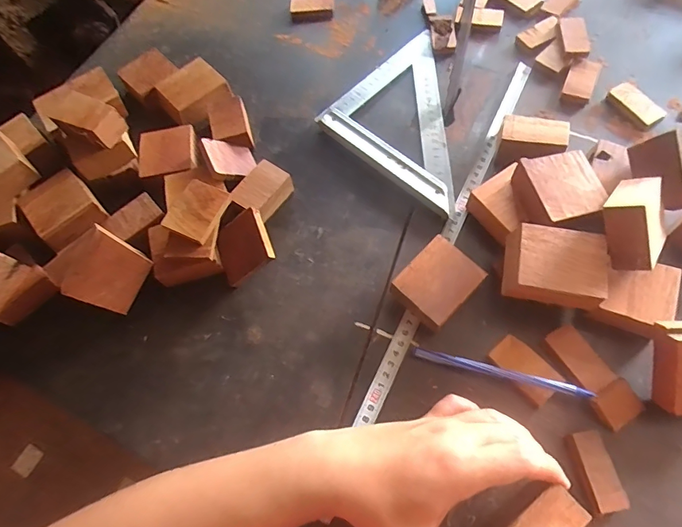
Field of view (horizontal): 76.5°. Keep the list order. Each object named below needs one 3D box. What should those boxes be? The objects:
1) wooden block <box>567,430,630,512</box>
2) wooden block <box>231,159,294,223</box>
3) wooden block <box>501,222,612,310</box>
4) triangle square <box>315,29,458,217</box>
[{"bbox_3d":[0.188,0.152,0.318,0.021,0.013,0.052,-12,66,1],"label":"wooden block"},{"bbox_3d":[-0.080,-0.072,0.431,0.038,0.030,0.056,34,74,18],"label":"wooden block"},{"bbox_3d":[0.173,0.005,0.344,0.077,0.028,0.062,9,68,10],"label":"wooden block"},{"bbox_3d":[0.093,-0.155,0.472,0.178,0.027,0.178,41,71,14],"label":"triangle square"}]

